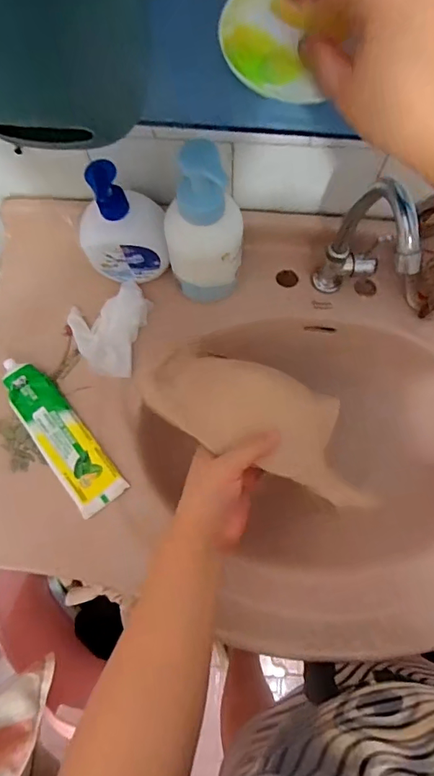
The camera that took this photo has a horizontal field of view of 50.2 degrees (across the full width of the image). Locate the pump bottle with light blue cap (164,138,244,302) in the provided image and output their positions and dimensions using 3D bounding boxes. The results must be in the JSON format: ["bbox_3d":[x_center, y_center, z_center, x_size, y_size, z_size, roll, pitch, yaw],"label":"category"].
[{"bbox_3d":[-0.013,-0.152,0.489,0.082,0.185,0.070,5,76,1],"label":"pump bottle with light blue cap"}]

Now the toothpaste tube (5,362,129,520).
[{"bbox_3d":[-0.180,0.050,0.525,0.056,0.020,0.197,-36,78,-8],"label":"toothpaste tube"}]

